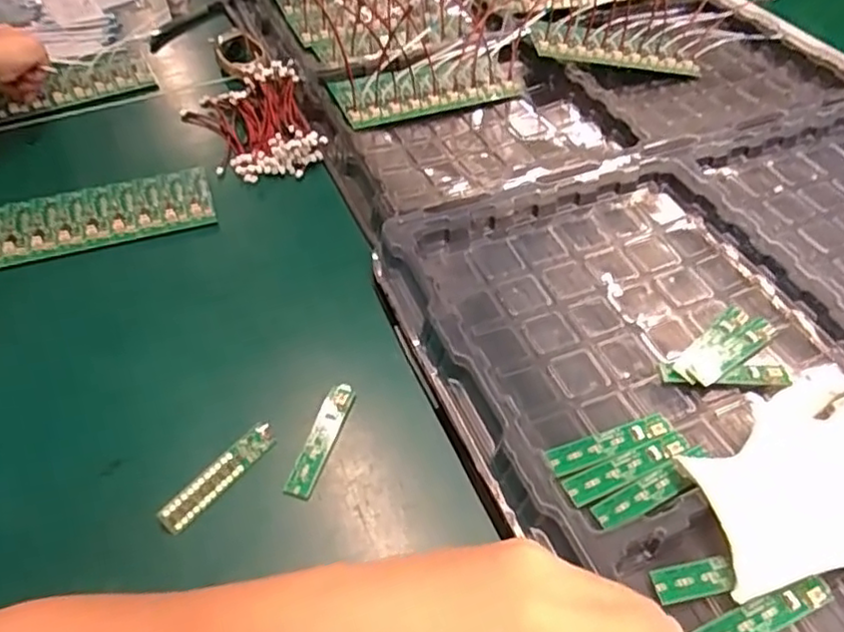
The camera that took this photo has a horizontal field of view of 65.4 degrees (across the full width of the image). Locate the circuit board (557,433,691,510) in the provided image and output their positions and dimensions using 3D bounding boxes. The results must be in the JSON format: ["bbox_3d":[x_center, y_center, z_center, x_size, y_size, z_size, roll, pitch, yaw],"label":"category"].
[{"bbox_3d":[0.122,0.090,0.391,0.082,0.004,0.018,-21,52,-15],"label":"circuit board"}]

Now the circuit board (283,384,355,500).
[{"bbox_3d":[-0.067,0.082,0.441,0.019,0.005,0.085,14,48,11],"label":"circuit board"}]

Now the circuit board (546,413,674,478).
[{"bbox_3d":[0.115,0.078,0.403,0.082,0.004,0.018,-18,52,-14],"label":"circuit board"}]

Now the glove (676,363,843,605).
[{"bbox_3d":[0.225,0.085,0.377,0.150,0.032,0.109,-11,50,-10],"label":"glove"}]

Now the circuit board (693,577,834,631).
[{"bbox_3d":[0.176,0.157,0.339,0.081,0.005,0.018,-18,61,-12],"label":"circuit board"}]

